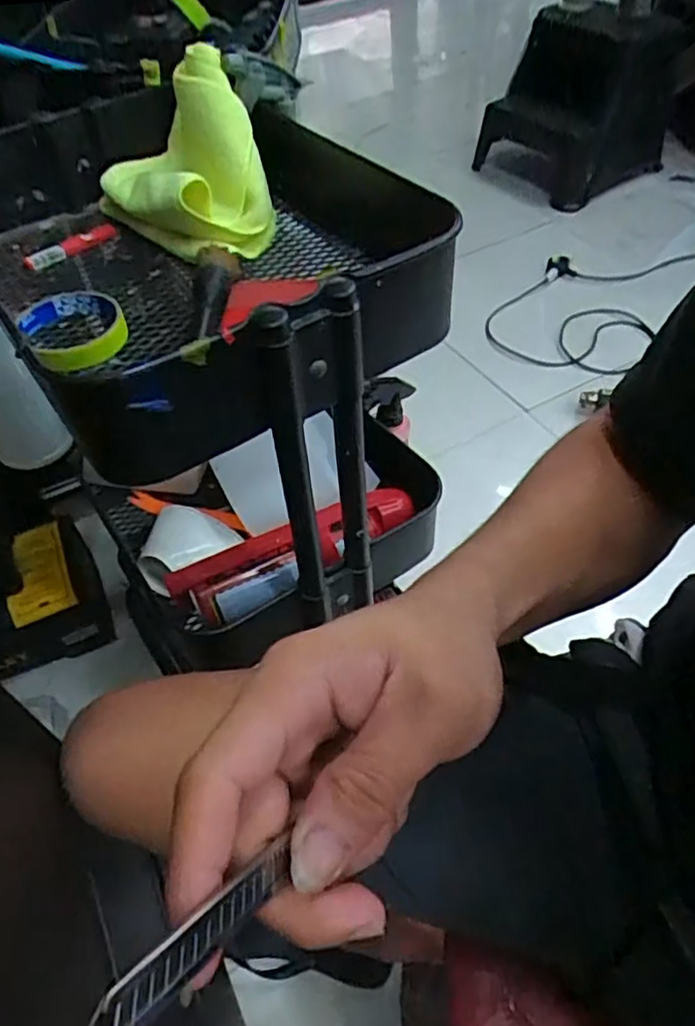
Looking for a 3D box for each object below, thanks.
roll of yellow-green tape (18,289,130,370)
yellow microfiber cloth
[{"bbox_3d":[-0.218,-0.148,0.530,0.075,0.018,0.093,-26,54,-17],"label":"roll of yellow-green tape"},{"bbox_3d":[-0.152,-0.316,0.602,0.135,0.109,0.179,-20,52,-12],"label":"yellow microfiber cloth"}]

